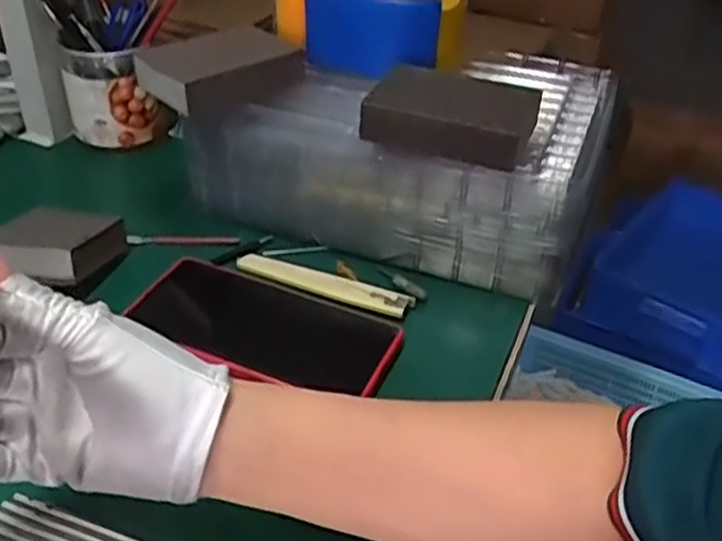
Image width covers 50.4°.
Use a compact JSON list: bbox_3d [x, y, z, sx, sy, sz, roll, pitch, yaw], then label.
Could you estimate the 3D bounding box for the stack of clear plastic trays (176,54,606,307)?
[{"bbox_3d":[0.033,-0.092,0.576,0.268,0.113,0.170,16,38,14],"label":"stack of clear plastic trays"}]

